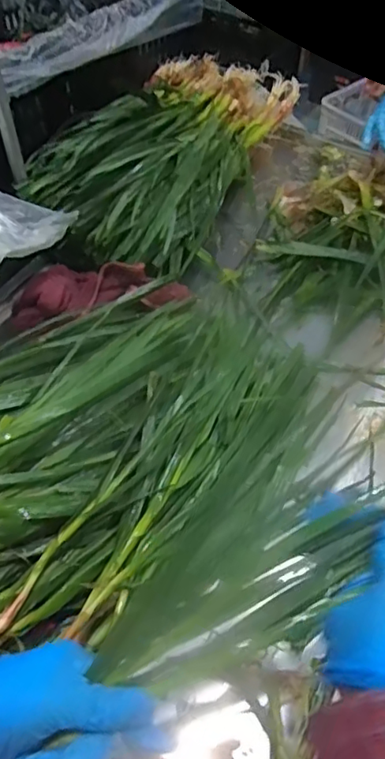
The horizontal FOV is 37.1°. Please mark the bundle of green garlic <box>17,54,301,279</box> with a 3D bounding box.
[{"bbox_3d":[-0.035,-0.382,0.945,0.258,0.102,0.539,22,56,17],"label":"bundle of green garlic"}]

